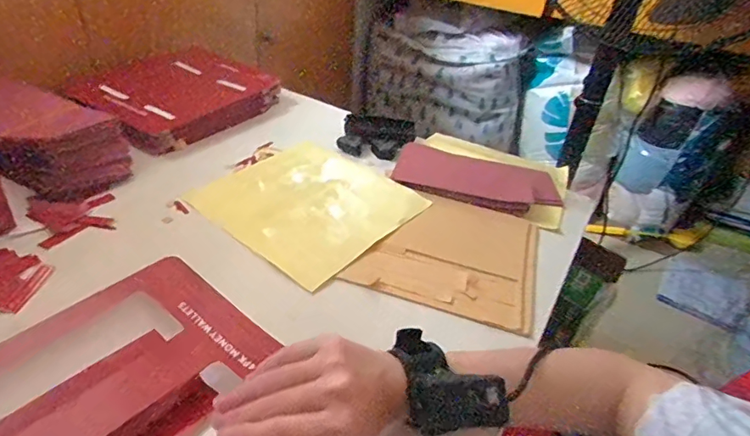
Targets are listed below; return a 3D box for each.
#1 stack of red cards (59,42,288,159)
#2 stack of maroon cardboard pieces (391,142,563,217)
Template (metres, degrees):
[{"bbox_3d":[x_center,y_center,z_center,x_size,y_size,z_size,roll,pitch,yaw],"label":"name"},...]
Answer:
[{"bbox_3d":[-0.295,-0.191,0.756,0.185,0.058,0.278,23,38,22],"label":"stack of red cards"},{"bbox_3d":[0.145,-0.063,0.678,0.220,0.022,0.136,14,35,10],"label":"stack of maroon cardboard pieces"}]

